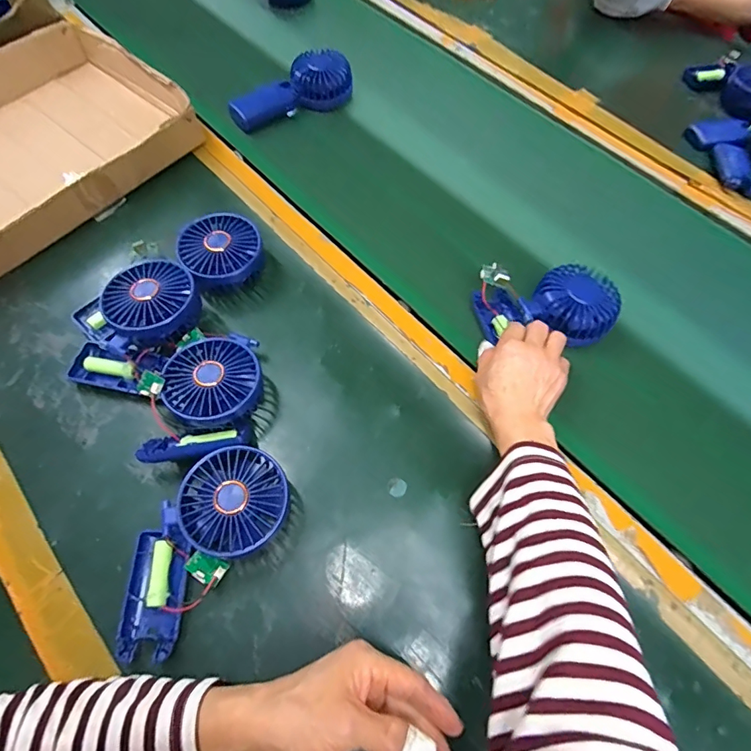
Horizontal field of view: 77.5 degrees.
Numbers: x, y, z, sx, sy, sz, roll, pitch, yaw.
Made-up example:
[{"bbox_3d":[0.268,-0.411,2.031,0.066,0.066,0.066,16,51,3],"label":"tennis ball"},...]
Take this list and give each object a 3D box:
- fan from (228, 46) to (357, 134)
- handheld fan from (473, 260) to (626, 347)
[{"bbox_3d":[-0.117,-0.393,0.645,0.173,0.047,0.067,-35,69,-18],"label":"fan"},{"bbox_3d":[0.184,-0.074,0.493,0.145,0.053,0.088,-7,63,-6],"label":"handheld fan"}]

